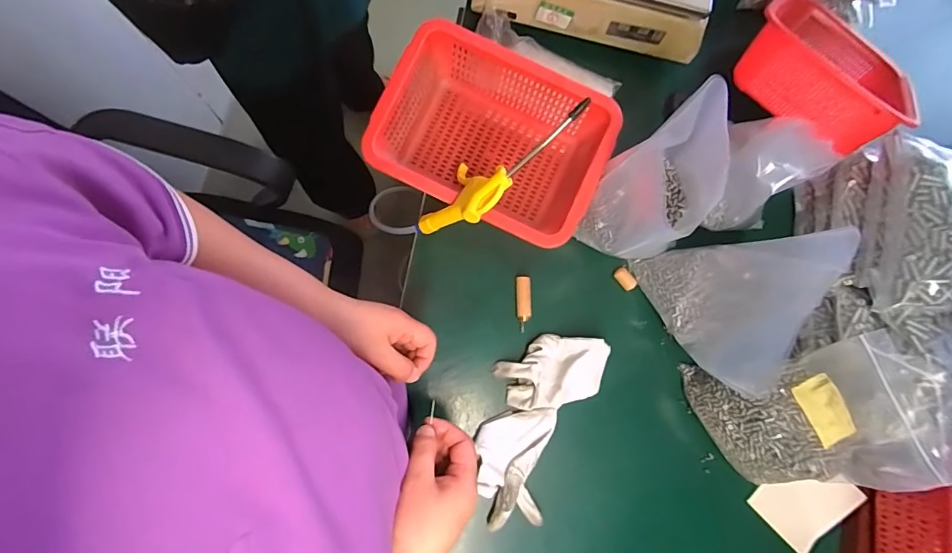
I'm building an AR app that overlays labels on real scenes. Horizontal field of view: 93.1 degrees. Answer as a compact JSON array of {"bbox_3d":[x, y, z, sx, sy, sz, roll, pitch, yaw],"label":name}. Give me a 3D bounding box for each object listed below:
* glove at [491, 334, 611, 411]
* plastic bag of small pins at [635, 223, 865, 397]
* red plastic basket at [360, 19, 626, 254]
[{"bbox_3d":[0.097,0.113,0.547,0.135,0.024,0.082,-17,73,-6],"label":"glove"},{"bbox_3d":[0.291,0.027,0.492,0.123,0.173,0.176,-12,73,-5],"label":"plastic bag of small pins"},{"bbox_3d":[0.032,-0.147,0.559,0.239,0.120,0.196,24,73,6],"label":"red plastic basket"}]

